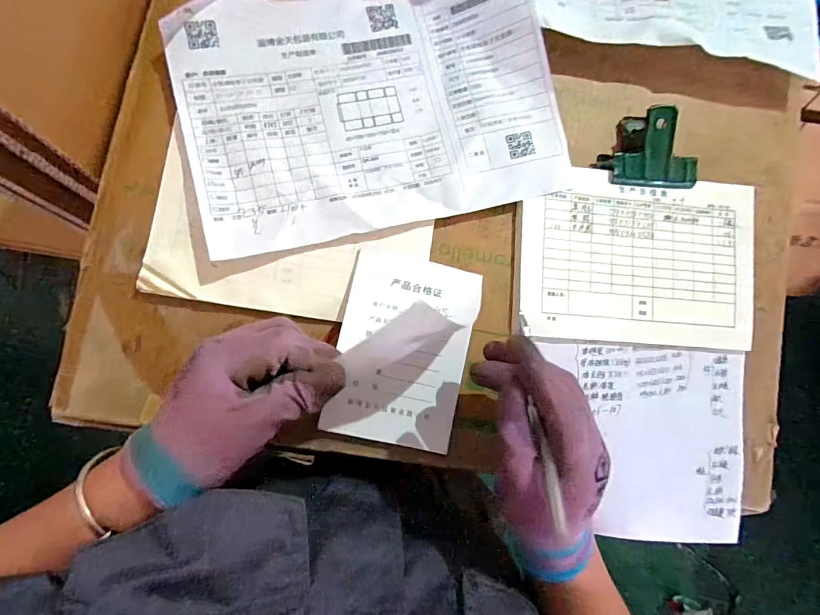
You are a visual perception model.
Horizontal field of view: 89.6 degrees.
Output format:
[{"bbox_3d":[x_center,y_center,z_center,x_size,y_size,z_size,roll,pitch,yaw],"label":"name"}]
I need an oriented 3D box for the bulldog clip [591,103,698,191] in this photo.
[{"bbox_3d":[0.205,-0.134,0.350,0.080,0.027,0.064,7,84,-6],"label":"bulldog clip"}]

